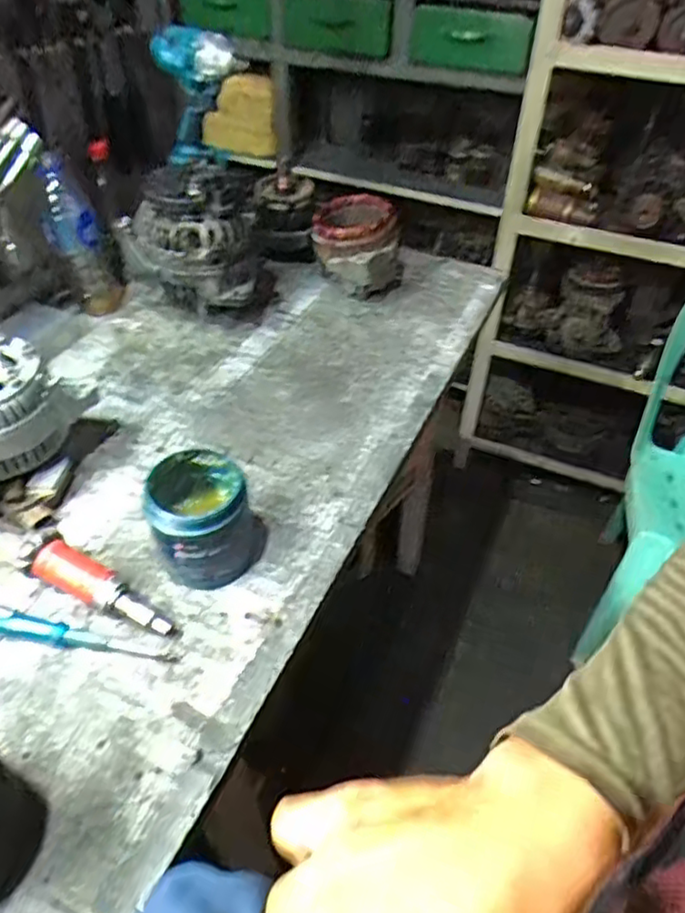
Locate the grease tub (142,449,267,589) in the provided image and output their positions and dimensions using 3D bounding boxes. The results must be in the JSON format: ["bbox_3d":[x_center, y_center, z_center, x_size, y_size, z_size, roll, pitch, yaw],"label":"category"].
[{"bbox_3d":[-0.126,0.059,0.600,0.089,0.103,0.090,0,46,0],"label":"grease tub"}]

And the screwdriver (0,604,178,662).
[{"bbox_3d":[-0.243,0.151,0.561,0.195,0.025,0.023,6,46,5],"label":"screwdriver"}]

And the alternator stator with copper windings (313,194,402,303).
[{"bbox_3d":[0.021,-0.300,0.946,0.129,0.112,0.147,2,46,1],"label":"alternator stator with copper windings"}]

